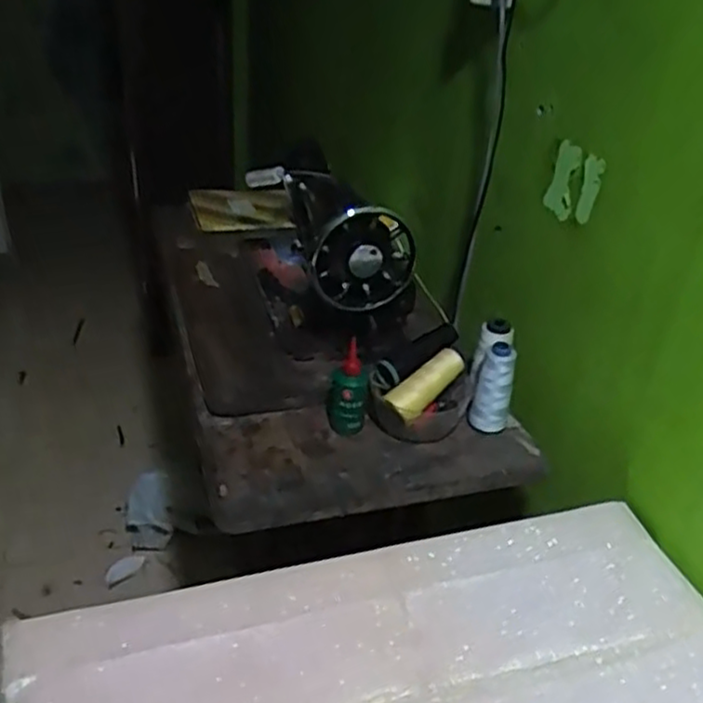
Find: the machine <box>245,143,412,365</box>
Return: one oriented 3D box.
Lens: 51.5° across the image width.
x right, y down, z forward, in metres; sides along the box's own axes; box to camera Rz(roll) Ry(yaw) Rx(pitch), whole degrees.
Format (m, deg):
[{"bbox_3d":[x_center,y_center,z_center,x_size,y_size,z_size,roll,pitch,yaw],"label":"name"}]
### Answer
[{"bbox_3d":[-0.045,-0.160,1.062,0.170,0.236,0.383,-4,33,-12],"label":"machine"}]

